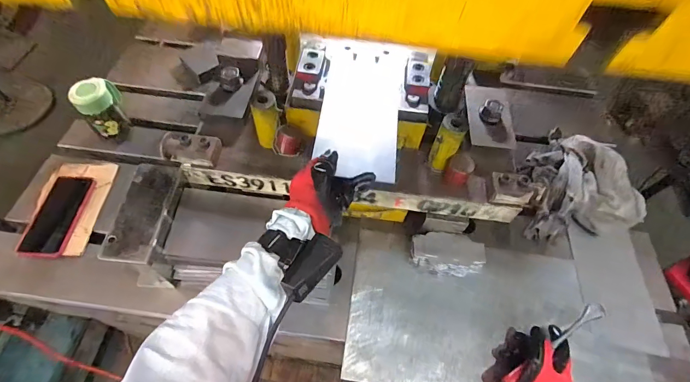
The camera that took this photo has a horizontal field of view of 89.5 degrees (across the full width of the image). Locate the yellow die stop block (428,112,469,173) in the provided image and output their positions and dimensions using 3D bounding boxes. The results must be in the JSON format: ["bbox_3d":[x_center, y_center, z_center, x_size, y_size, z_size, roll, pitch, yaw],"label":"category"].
[{"bbox_3d":[0.165,-0.075,0.567,0.041,0.095,0.044,21,59,11],"label":"yellow die stop block"}]

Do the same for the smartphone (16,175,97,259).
[{"bbox_3d":[-0.540,0.044,0.656,0.093,0.015,0.168,-1,59,1],"label":"smartphone"}]

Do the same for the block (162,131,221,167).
[{"bbox_3d":[-0.252,-0.070,0.570,0.090,0.034,0.049,8,57,3],"label":"block"}]

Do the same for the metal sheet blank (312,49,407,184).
[{"bbox_3d":[0.026,-0.133,0.558,0.125,0.007,0.257,9,60,3],"label":"metal sheet blank"}]

